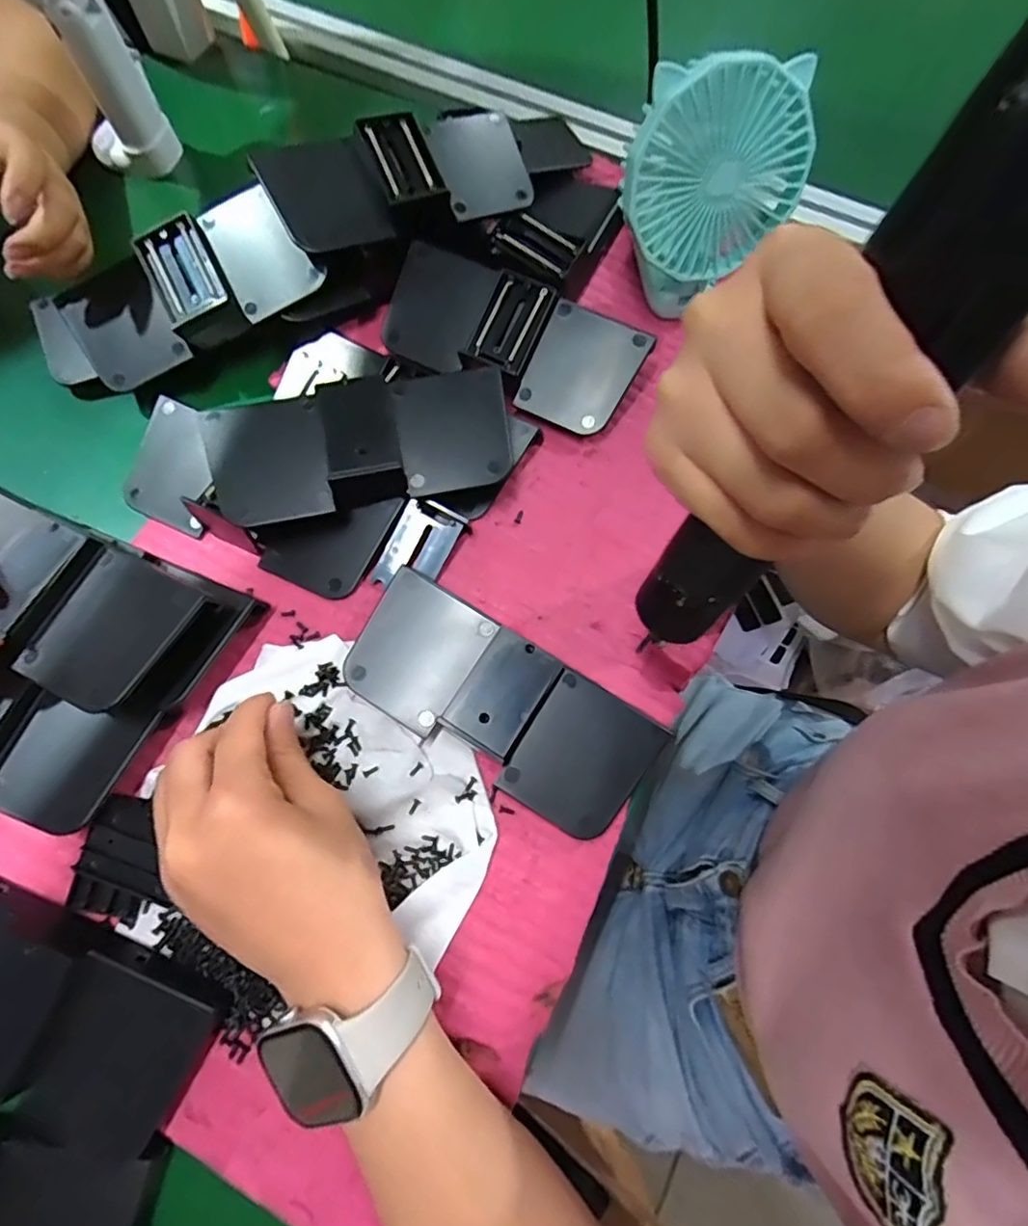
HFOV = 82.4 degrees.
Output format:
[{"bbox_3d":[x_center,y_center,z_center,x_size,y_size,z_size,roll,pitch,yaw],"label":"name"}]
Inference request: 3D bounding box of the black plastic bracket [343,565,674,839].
[{"bbox_3d":[-0.008,0.046,0.303,0.160,0.032,0.070,32,75,9],"label":"black plastic bracket"}]

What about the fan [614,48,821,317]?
[{"bbox_3d":[0.111,-0.240,0.350,0.100,0.130,0.051,-15,73,-5],"label":"fan"}]

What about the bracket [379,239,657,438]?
[{"bbox_3d":[-0.005,-0.170,0.359,0.161,0.021,0.070,25,99,8],"label":"bracket"}]

